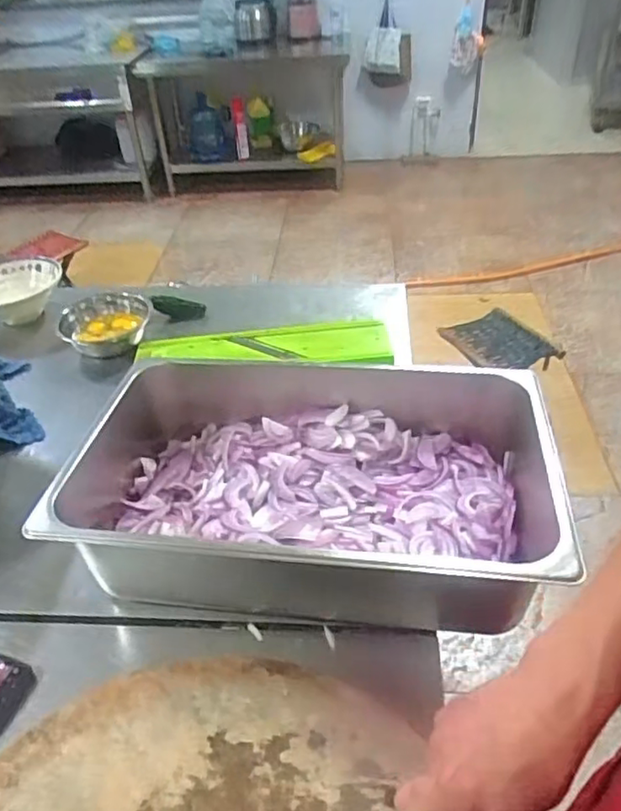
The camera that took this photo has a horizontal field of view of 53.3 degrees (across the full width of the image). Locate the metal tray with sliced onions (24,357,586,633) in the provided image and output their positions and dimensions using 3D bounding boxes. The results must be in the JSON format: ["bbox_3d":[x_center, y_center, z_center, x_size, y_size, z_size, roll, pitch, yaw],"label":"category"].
[{"bbox_3d":[-0.013,0.079,0.754,0.563,0.127,0.311,3,40,8],"label":"metal tray with sliced onions"}]

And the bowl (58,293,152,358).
[{"bbox_3d":[-0.388,-0.156,1.164,0.159,0.054,0.136,-7,40,-4],"label":"bowl"}]

